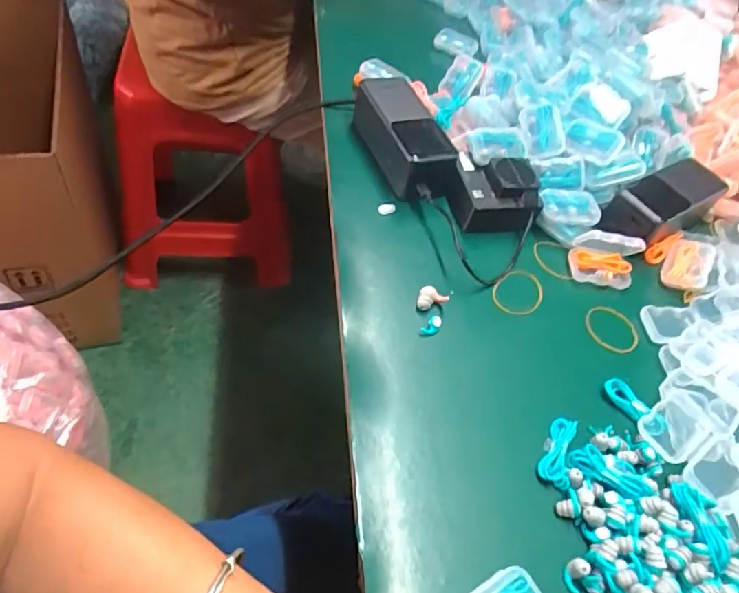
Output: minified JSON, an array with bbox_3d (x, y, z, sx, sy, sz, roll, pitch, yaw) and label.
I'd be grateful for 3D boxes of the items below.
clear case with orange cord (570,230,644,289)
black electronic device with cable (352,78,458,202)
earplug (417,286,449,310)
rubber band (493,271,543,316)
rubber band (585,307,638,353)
[{"bbox_3d":[0.208,-0.035,0.454,0.057,0.041,0.033,18,51,1],"label":"clear case with orange cord"},{"bbox_3d":[0.032,-0.150,0.497,0.057,0.051,0.141,-11,57,-21],"label":"black electronic device with cable"},{"bbox_3d":[0.048,0.001,0.411,0.025,0.013,0.015,-15,58,-23],"label":"earplug"},{"bbox_3d":[0.127,-0.003,0.445,0.051,0.004,0.039,-30,72,-24],"label":"rubber band"},{"bbox_3d":[0.204,0.027,0.438,0.045,0.004,0.041,6,52,-8],"label":"rubber band"}]

